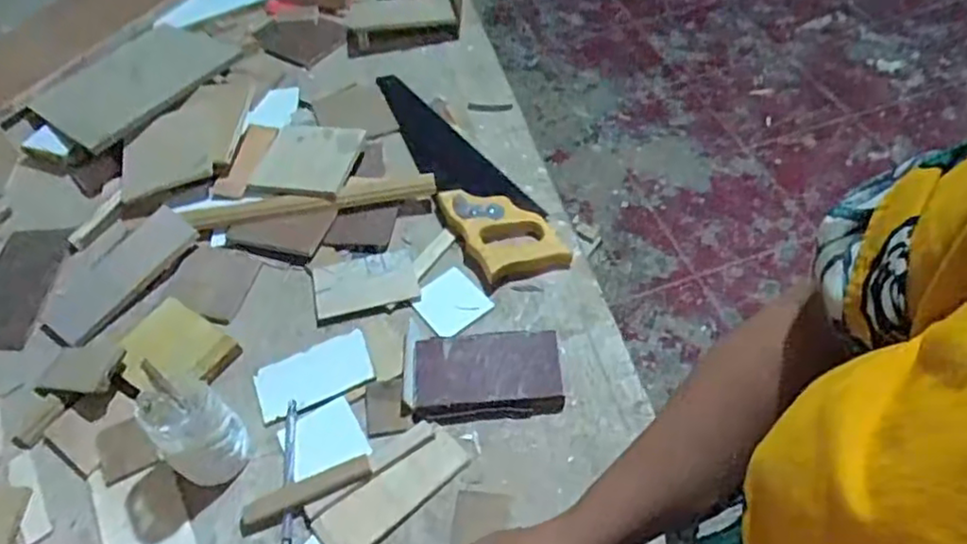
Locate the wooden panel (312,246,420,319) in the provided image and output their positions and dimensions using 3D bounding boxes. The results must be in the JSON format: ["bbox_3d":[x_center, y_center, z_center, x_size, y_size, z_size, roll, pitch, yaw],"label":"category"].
[{"bbox_3d":[-0.128,0.009,0.695,0.108,0.004,0.074,-14,56,-7],"label":"wooden panel"}]

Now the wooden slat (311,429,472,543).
[{"bbox_3d":[-0.077,0.188,0.558,0.138,0.011,0.044,-34,60,-19],"label":"wooden slat"}]

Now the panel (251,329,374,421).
[{"bbox_3d":[-0.165,0.098,0.633,0.111,0.006,0.061,-21,57,-12],"label":"panel"}]

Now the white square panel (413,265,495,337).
[{"bbox_3d":[-0.035,0.030,0.681,0.066,0.005,0.070,-35,61,-20],"label":"white square panel"}]

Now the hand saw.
[{"bbox_3d":[-0.025,-0.135,0.789,0.104,0.024,0.382,-22,57,-12],"label":"hand saw"}]

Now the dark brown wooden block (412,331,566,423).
[{"bbox_3d":[0.003,0.096,0.616,0.136,0.023,0.083,-4,55,0],"label":"dark brown wooden block"}]

